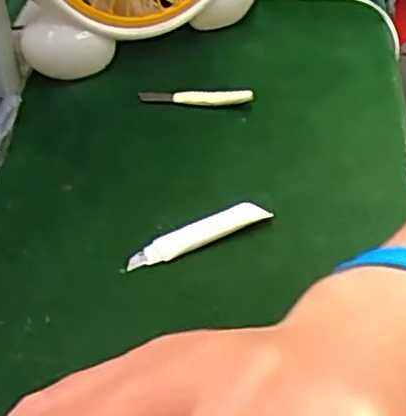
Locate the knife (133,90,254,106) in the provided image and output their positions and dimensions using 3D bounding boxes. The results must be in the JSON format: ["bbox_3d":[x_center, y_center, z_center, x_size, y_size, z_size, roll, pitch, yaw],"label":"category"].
[{"bbox_3d":[-0.006,-0.085,0.537,0.087,0.012,0.008,3,43,5],"label":"knife"}]

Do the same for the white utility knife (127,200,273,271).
[{"bbox_3d":[-0.003,0.015,0.425,0.089,0.009,0.019,-23,47,-22],"label":"white utility knife"}]

